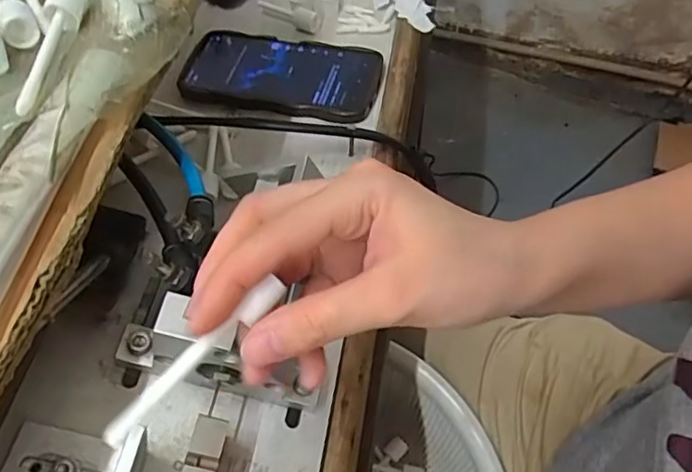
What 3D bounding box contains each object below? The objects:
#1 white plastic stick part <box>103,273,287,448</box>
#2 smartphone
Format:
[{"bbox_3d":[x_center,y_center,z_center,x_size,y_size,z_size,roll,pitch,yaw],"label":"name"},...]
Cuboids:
[{"bbox_3d":[-0.055,0.045,0.215,0.080,0.006,0.008,-42,64,-10],"label":"white plastic stick part"},{"bbox_3d":[-0.055,-0.141,0.508,0.166,0.008,0.083,12,58,10],"label":"smartphone"}]

